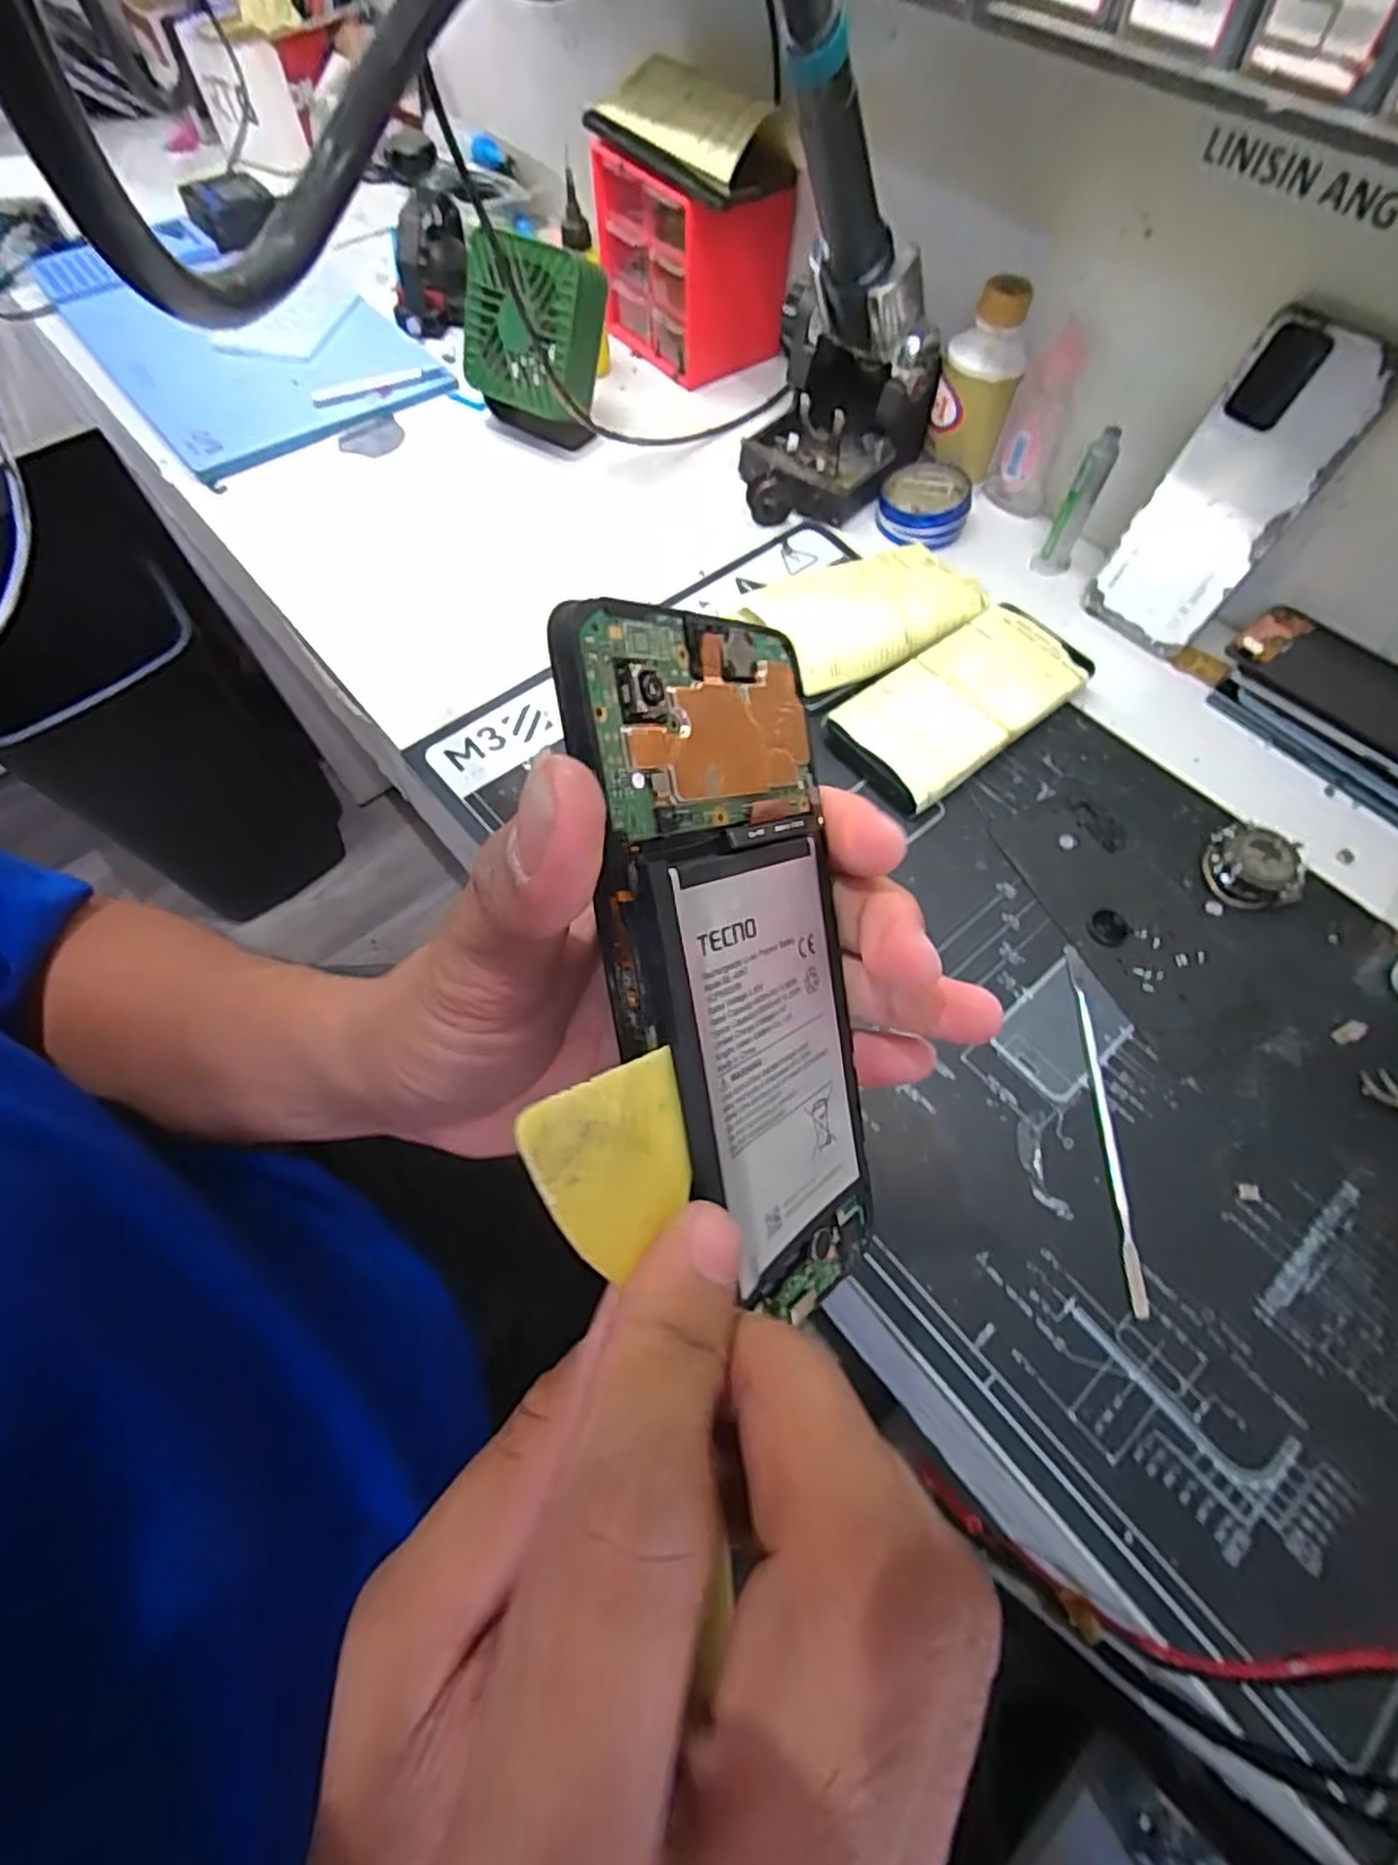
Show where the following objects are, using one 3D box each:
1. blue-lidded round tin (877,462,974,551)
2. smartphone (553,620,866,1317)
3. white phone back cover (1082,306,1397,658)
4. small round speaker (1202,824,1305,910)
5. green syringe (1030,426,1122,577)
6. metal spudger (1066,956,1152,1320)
[{"bbox_3d":[0.161,-0.306,0.524,0.062,0.021,0.068,10,64,5],"label":"blue-lidded round tin"},{"bbox_3d":[0.012,0.011,0.158,0.007,0.070,0.152,-4,99,41],"label":"smartphone"},{"bbox_3d":[0.306,-0.252,0.425,0.014,0.163,0.075,-27,65,-36],"label":"white phone back cover"},{"bbox_3d":[0.291,-0.034,0.386,0.039,0.024,0.039,0,64,0],"label":"small round speaker"},{"bbox_3d":[0.248,-0.278,0.477,0.021,0.090,0.017,34,68,15],"label":"green syringe"},{"bbox_3d":[0.186,0.083,0.334,0.007,0.008,0.164,3,64,2],"label":"metal spudger"}]

